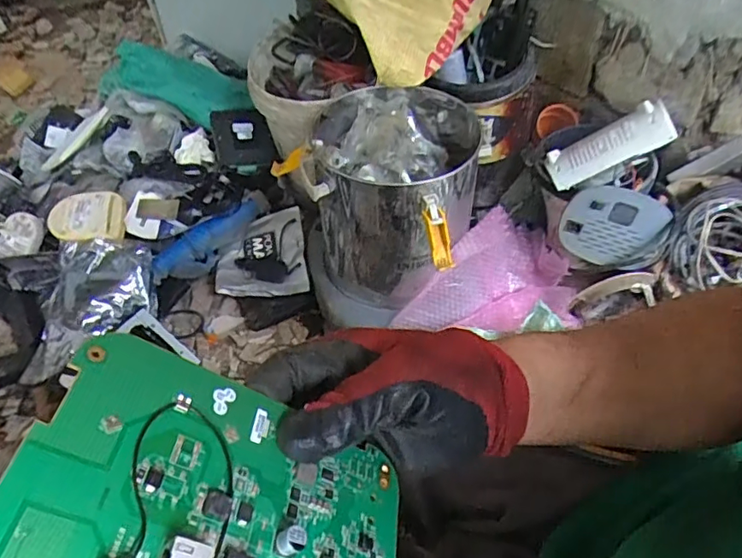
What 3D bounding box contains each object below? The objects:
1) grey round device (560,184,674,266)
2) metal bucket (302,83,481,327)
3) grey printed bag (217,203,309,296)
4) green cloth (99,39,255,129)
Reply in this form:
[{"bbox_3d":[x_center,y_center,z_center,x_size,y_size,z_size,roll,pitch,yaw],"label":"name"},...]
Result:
[{"bbox_3d":[0.448,-0.100,1.037,0.166,0.149,0.025,24,21,3],"label":"grey round device"},{"bbox_3d":[0.024,-0.136,1.028,0.318,0.304,0.344,7,49,10],"label":"metal bucket"},{"bbox_3d":[-0.234,-0.048,1.164,0.192,0.025,0.185,-10,70,6],"label":"grey printed bag"},{"bbox_3d":[-0.478,-0.498,1.336,0.486,0.121,0.180,20,53,20],"label":"green cloth"}]

